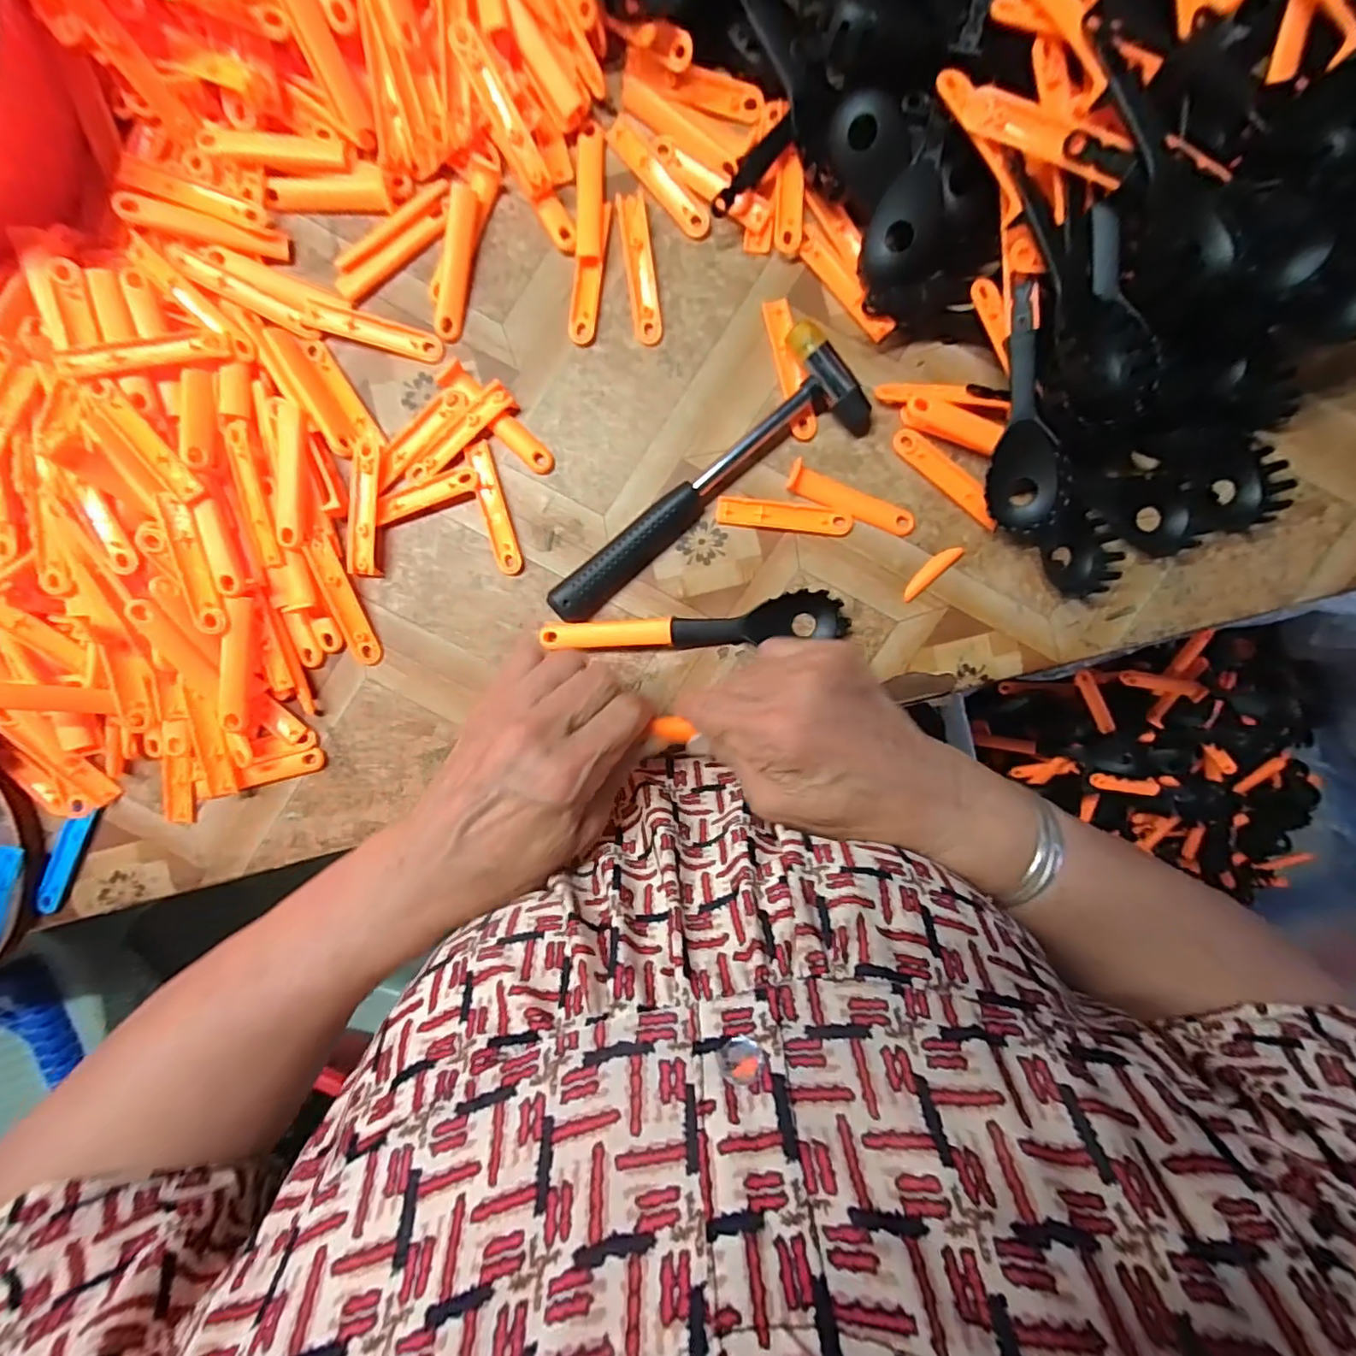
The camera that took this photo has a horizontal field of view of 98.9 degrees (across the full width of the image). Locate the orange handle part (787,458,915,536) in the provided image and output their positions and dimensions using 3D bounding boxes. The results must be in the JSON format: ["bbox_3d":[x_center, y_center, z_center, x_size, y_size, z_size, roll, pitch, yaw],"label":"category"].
[{"bbox_3d":[0.098,-0.100,0.329,0.075,0.007,0.016,25,94,0],"label":"orange handle part"}]

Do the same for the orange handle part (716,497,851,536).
[{"bbox_3d":[0.061,-0.092,0.332,0.076,0.004,0.015,7,94,1],"label":"orange handle part"}]

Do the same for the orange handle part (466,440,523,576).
[{"bbox_3d":[-0.106,-0.098,0.334,0.014,0.004,0.075,-14,93,2],"label":"orange handle part"}]

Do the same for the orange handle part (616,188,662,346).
[{"bbox_3d":[-0.021,-0.227,0.323,0.016,0.005,0.075,-8,93,2],"label":"orange handle part"}]

